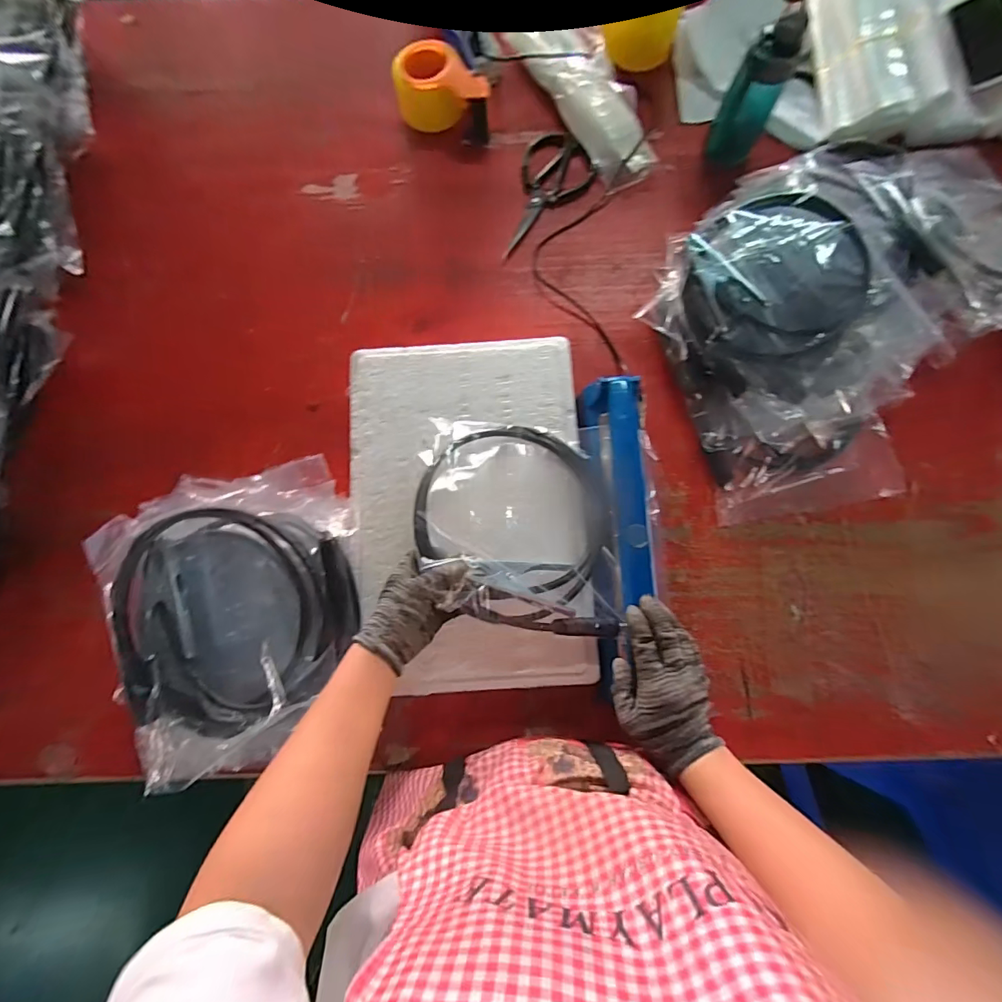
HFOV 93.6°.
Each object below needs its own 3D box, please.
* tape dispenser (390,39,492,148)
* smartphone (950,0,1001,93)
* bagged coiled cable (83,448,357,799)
[{"bbox_3d":[-0.090,-0.630,0.727,0.148,0.071,0.105,2,79,0],"label":"tape dispenser"},{"bbox_3d":[0.751,-0.711,0.720,0.013,0.068,0.144,-8,87,-44],"label":"smartphone"},{"bbox_3d":[-0.300,0.131,0.529,0.275,0.068,0.314,-11,79,-1],"label":"bagged coiled cable"}]

